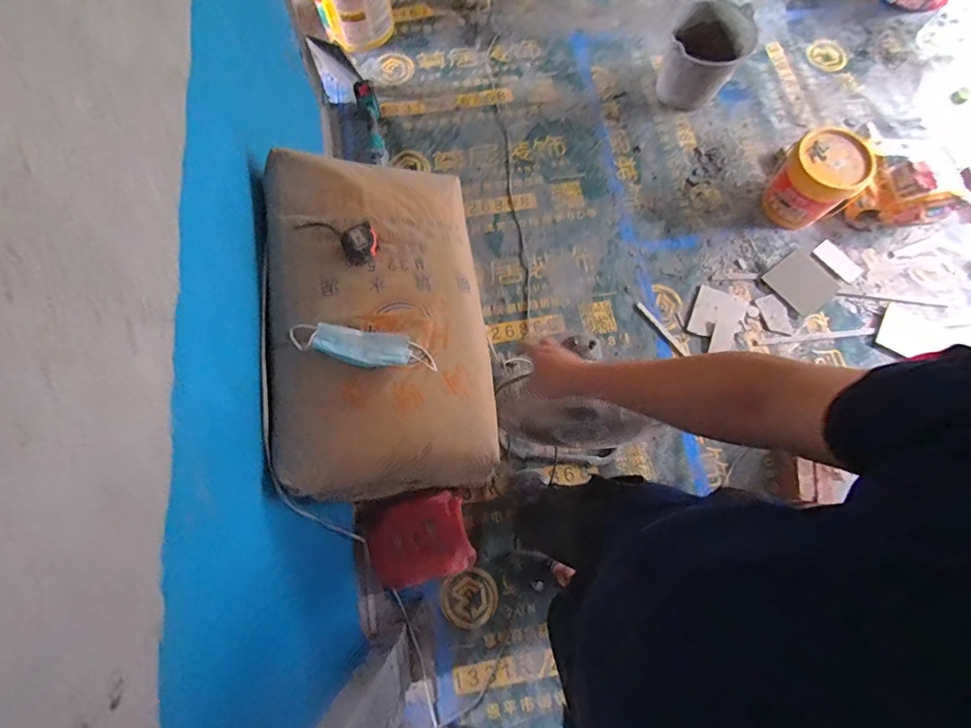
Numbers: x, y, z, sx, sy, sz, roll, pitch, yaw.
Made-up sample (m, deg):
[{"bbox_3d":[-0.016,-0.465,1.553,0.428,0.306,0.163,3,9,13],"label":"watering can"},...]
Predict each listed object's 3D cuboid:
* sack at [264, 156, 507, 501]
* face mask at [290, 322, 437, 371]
[{"bbox_3d":[-0.197,-0.086,0.890,0.380,0.147,0.647,-8,75,-3],"label":"sack"},{"bbox_3d":[-0.220,-0.031,0.818,0.256,0.025,0.072,5,74,0],"label":"face mask"}]

